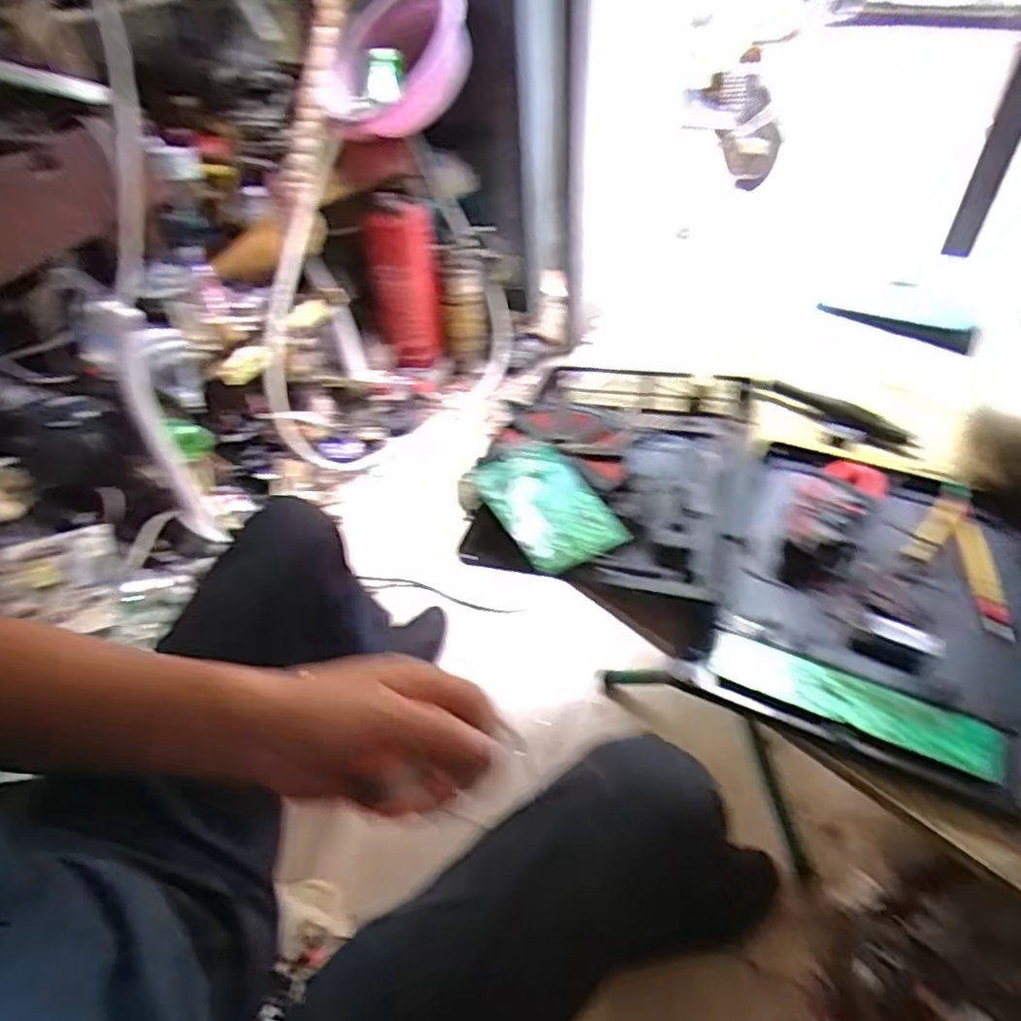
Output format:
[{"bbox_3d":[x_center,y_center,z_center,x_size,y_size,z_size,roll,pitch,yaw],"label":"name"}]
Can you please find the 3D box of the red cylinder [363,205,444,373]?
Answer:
[{"bbox_3d":[-0.241,-0.500,1.563,0.143,0.355,0.114,-11,45,-6],"label":"red cylinder"}]

